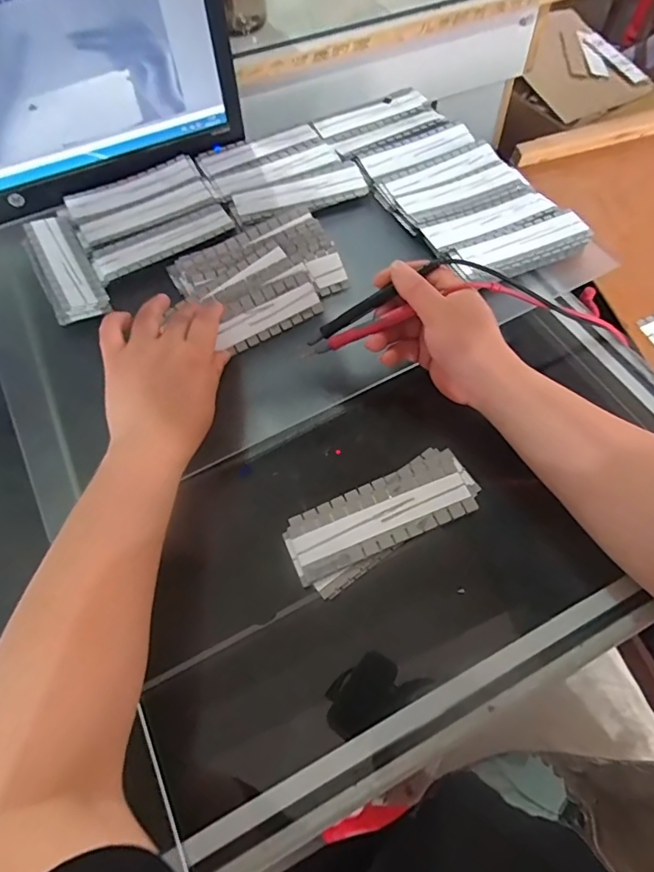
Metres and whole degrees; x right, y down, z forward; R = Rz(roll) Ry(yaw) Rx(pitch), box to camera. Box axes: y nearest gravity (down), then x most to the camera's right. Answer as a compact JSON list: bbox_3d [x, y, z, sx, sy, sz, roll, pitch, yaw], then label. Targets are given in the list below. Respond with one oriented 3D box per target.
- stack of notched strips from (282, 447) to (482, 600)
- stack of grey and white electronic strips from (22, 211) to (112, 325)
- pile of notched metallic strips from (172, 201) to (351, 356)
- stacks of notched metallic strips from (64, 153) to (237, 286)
[{"bbox_3d":[0.040,0.055,0.341,0.136,0.010,0.054,-25,63,-11],"label":"stack of notched strips"},{"bbox_3d":[-0.240,-0.156,0.449,0.045,0.014,0.143,-29,63,-13],"label":"stack of grey and white electronic strips"},{"bbox_3d":[-0.052,-0.141,0.440,0.134,0.022,0.101,-32,67,-14],"label":"pile of notched metallic strips"},{"bbox_3d":[-0.170,-0.213,0.475,0.131,0.008,0.128,-26,63,-12],"label":"stacks of notched metallic strips"}]

